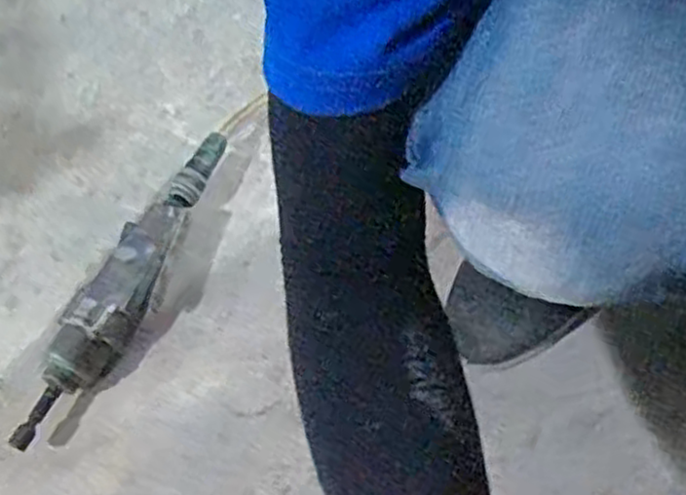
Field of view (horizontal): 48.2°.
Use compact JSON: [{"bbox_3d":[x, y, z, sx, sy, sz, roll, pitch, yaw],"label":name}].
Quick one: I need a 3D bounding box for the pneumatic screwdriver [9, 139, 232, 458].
[{"bbox_3d":[-0.174,0.024,0.636,0.051,0.052,0.302,14,59,12],"label":"pneumatic screwdriver"}]

